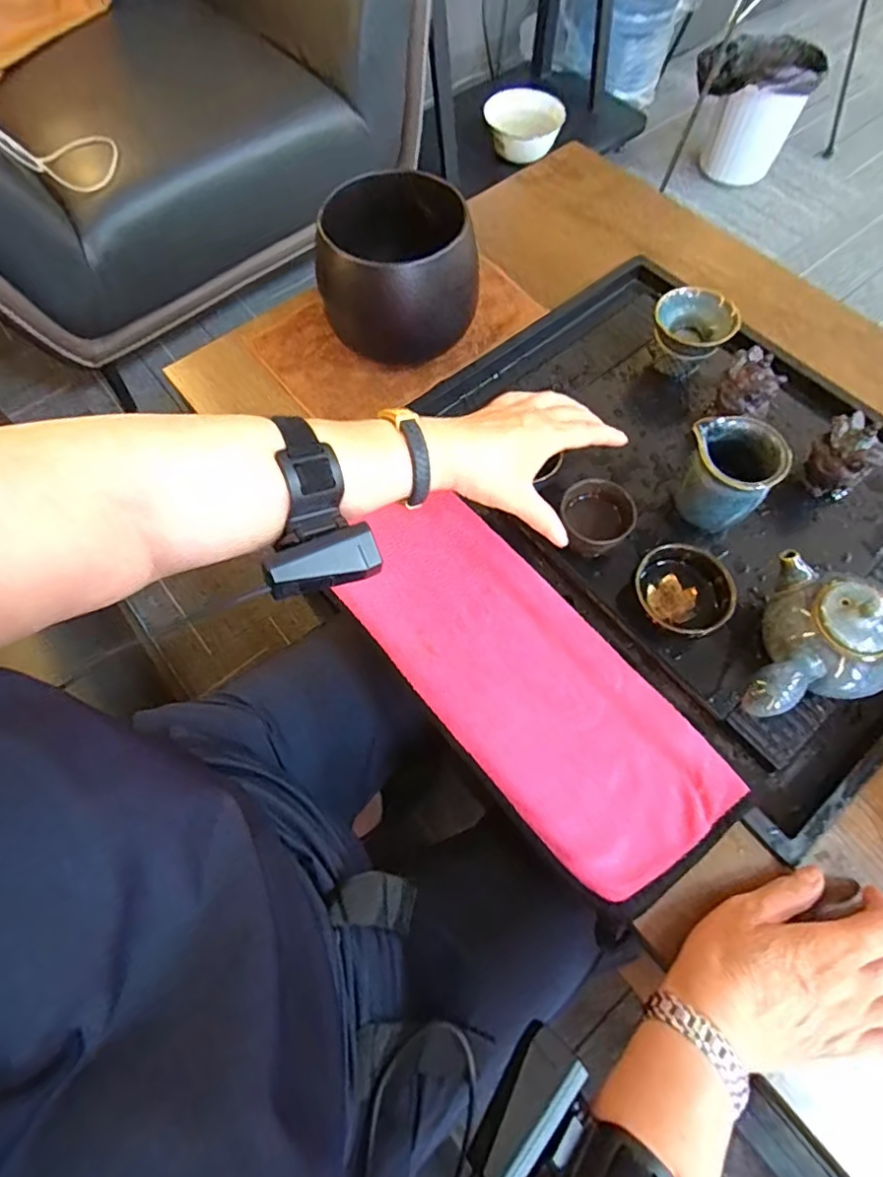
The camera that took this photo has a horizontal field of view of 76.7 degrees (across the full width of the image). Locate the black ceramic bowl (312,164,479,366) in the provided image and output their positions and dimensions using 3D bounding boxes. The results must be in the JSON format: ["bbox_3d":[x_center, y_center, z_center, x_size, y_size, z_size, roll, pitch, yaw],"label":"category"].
[{"bbox_3d":[-0.036,-0.296,0.515,0.137,0.105,0.134,1,66,1],"label":"black ceramic bowl"}]

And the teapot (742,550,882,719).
[{"bbox_3d":[0.271,0.052,0.399,0.094,0.072,0.126,24,69,11],"label":"teapot"}]

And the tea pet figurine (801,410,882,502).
[{"bbox_3d":[0.338,-0.110,0.474,0.036,0.066,0.046,-14,67,-6],"label":"tea pet figurine"}]

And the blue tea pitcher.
[{"bbox_3d":[0.229,-0.089,0.460,0.069,0.084,0.065,14,67,6],"label":"blue tea pitcher"}]

